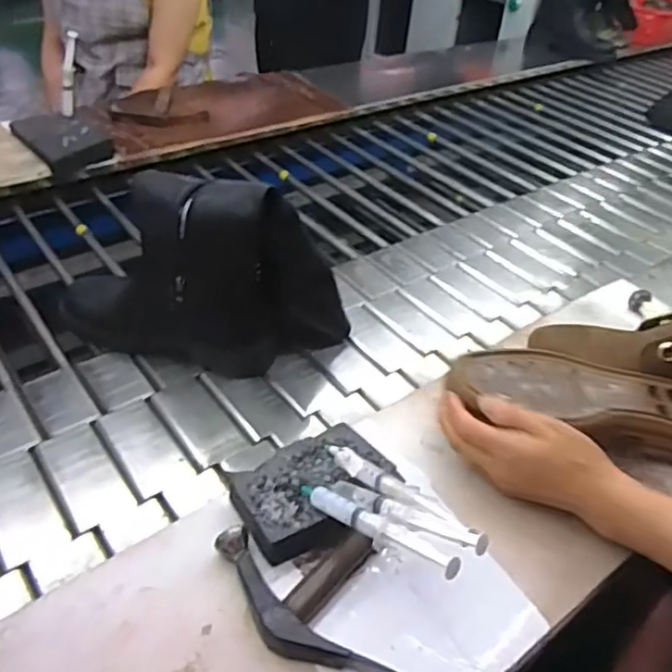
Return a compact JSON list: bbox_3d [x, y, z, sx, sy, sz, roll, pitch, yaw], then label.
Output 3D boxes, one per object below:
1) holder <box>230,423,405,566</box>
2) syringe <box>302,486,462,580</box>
[{"bbox_3d":[-0.018,0.133,0.550,0.137,0.030,0.091,-17,45,-25],"label":"holder"},{"bbox_3d":[0.023,0.143,0.479,0.153,0.022,0.025,17,38,40],"label":"syringe"}]

